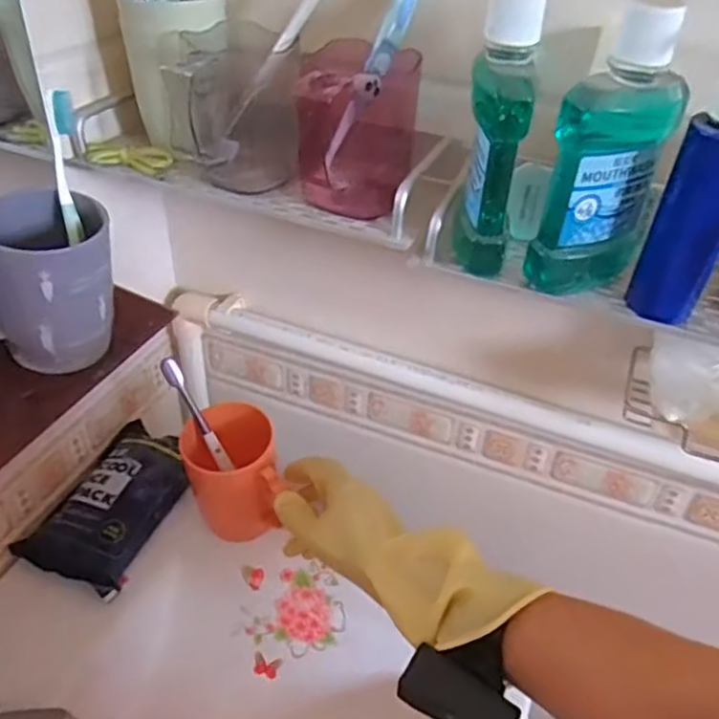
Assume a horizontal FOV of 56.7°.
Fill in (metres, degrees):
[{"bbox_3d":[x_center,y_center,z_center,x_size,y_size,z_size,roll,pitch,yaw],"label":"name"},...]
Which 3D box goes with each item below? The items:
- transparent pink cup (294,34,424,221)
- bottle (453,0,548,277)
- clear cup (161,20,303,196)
[{"bbox_3d":[-0.001,-0.159,0.469,0.078,0.097,0.094,4,38,1],"label":"transparent pink cup"},{"bbox_3d":[0.086,-0.141,0.415,0.035,0.163,0.087,11,39,10],"label":"bottle"},{"bbox_3d":[-0.098,-0.194,0.510,0.091,0.103,0.102,-11,40,-17],"label":"clear cup"}]

